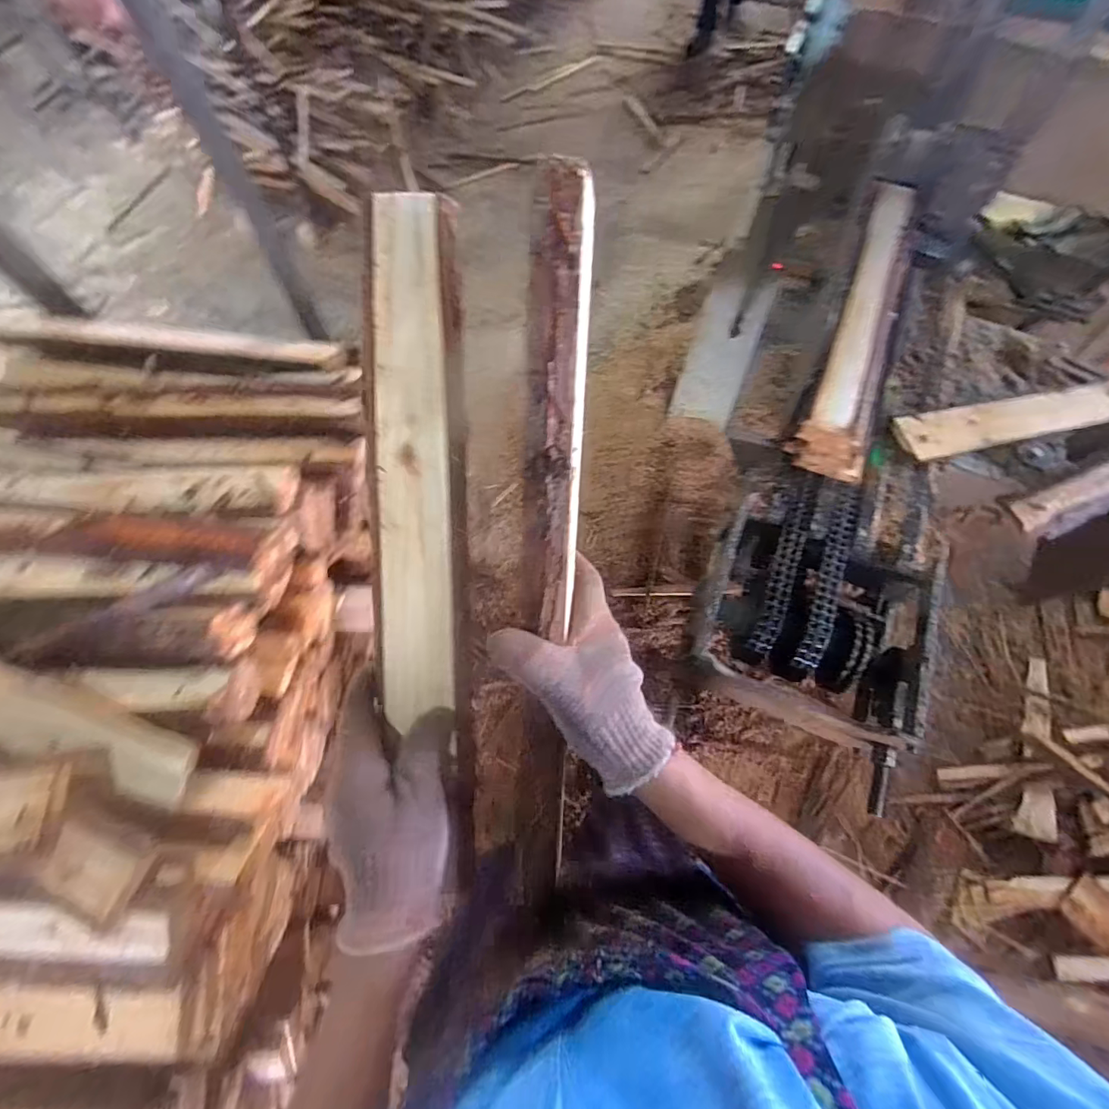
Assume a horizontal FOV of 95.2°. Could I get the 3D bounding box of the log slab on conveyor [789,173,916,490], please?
[{"bbox_3d":[0.434,-0.317,0.696,0.097,0.073,0.471,22,70,9],"label":"log slab on conveyor"}]

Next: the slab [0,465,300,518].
[{"bbox_3d":[-0.513,-0.070,0.585,0.413,0.036,0.076,1,68,1],"label":"slab"}]

